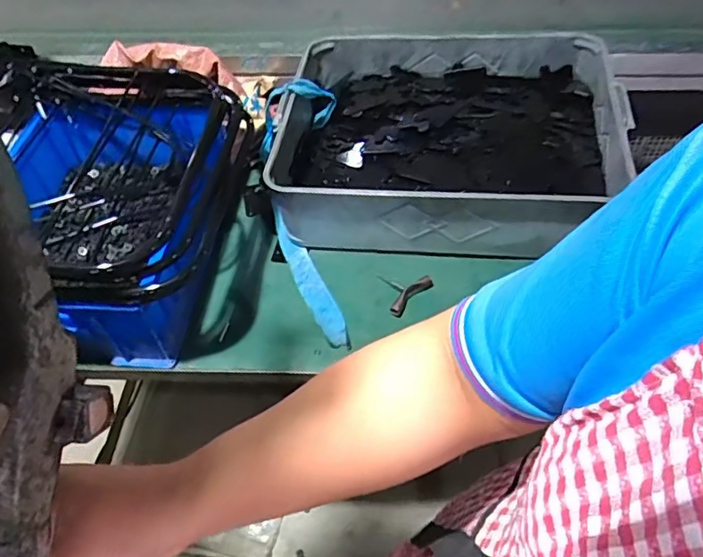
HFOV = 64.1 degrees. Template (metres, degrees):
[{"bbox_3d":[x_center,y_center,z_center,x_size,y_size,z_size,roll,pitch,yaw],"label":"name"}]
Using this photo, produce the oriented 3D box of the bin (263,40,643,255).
[{"bbox_3d":[0.154,-0.218,0.909,0.535,0.160,0.377,5,52,8],"label":"bin"}]

